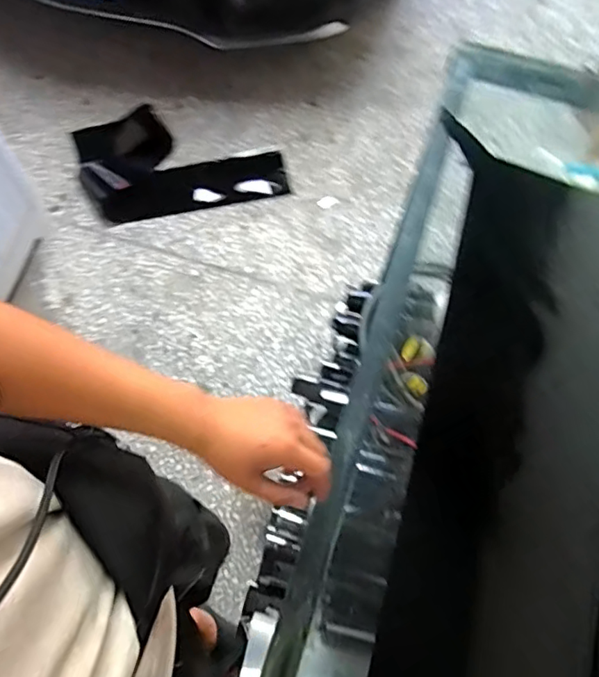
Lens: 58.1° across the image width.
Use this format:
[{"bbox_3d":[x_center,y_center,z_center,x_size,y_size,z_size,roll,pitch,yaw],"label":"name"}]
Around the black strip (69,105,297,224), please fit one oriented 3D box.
[{"bbox_3d":[-0.386,-0.579,1.730,0.631,0.021,0.408,-11,71,-6],"label":"black strip"}]

